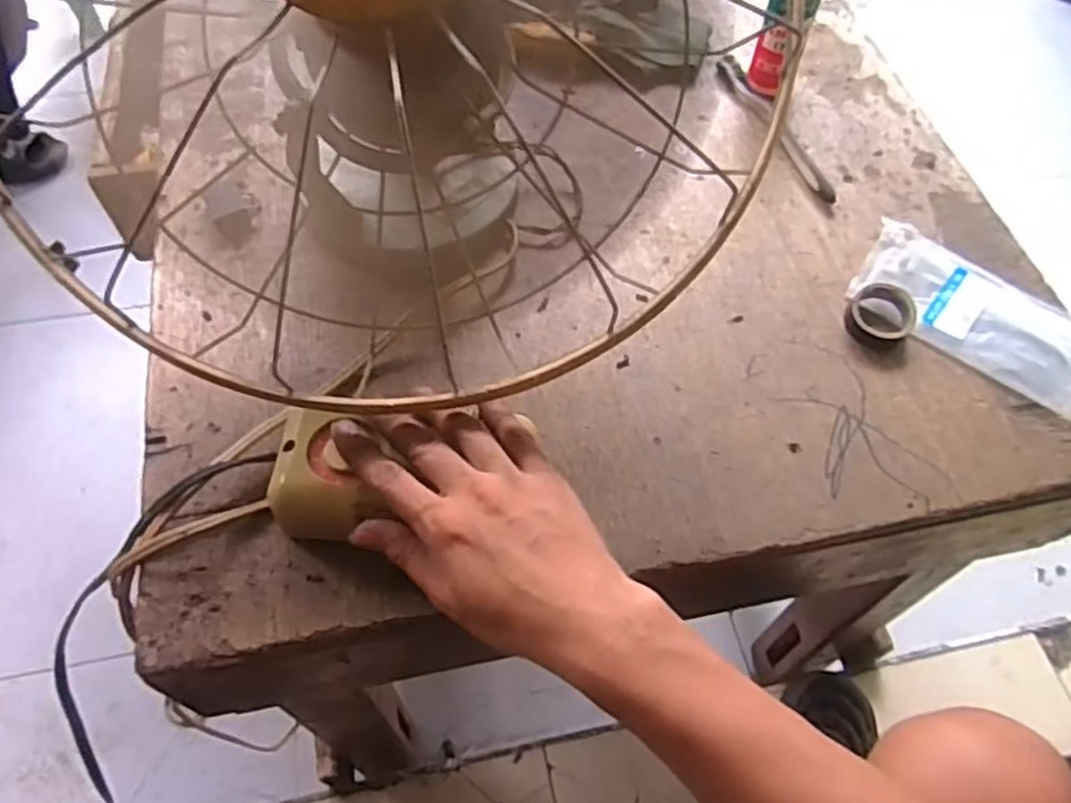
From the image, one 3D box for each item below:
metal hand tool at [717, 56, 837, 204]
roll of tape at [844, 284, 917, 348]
[{"bbox_3d":[0.202,-0.230,0.654,0.021,0.013,0.175,-18,61,-12],"label":"metal hand tool"},{"bbox_3d":[0.239,-0.060,0.544,0.043,0.019,0.044,1,59,-1],"label":"roll of tape"}]

